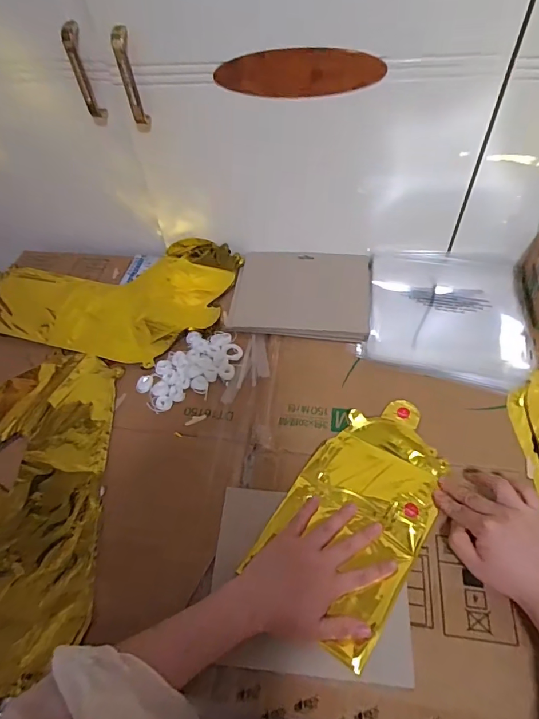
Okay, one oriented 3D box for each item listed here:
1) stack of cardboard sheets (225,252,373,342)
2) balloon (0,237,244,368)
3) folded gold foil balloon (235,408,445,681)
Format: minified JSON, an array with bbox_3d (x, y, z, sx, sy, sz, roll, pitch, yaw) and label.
[{"bbox_3d":[0.050,-0.102,0.667,0.205,0.022,0.168,5,54,8],"label":"stack of cardboard sheets"},{"bbox_3d":[-0.266,-0.114,0.681,0.396,0.036,0.231,12,55,13],"label":"balloon"},{"bbox_3d":[0.101,0.153,0.474,0.143,0.026,0.269,28,57,24],"label":"folded gold foil balloon"}]

